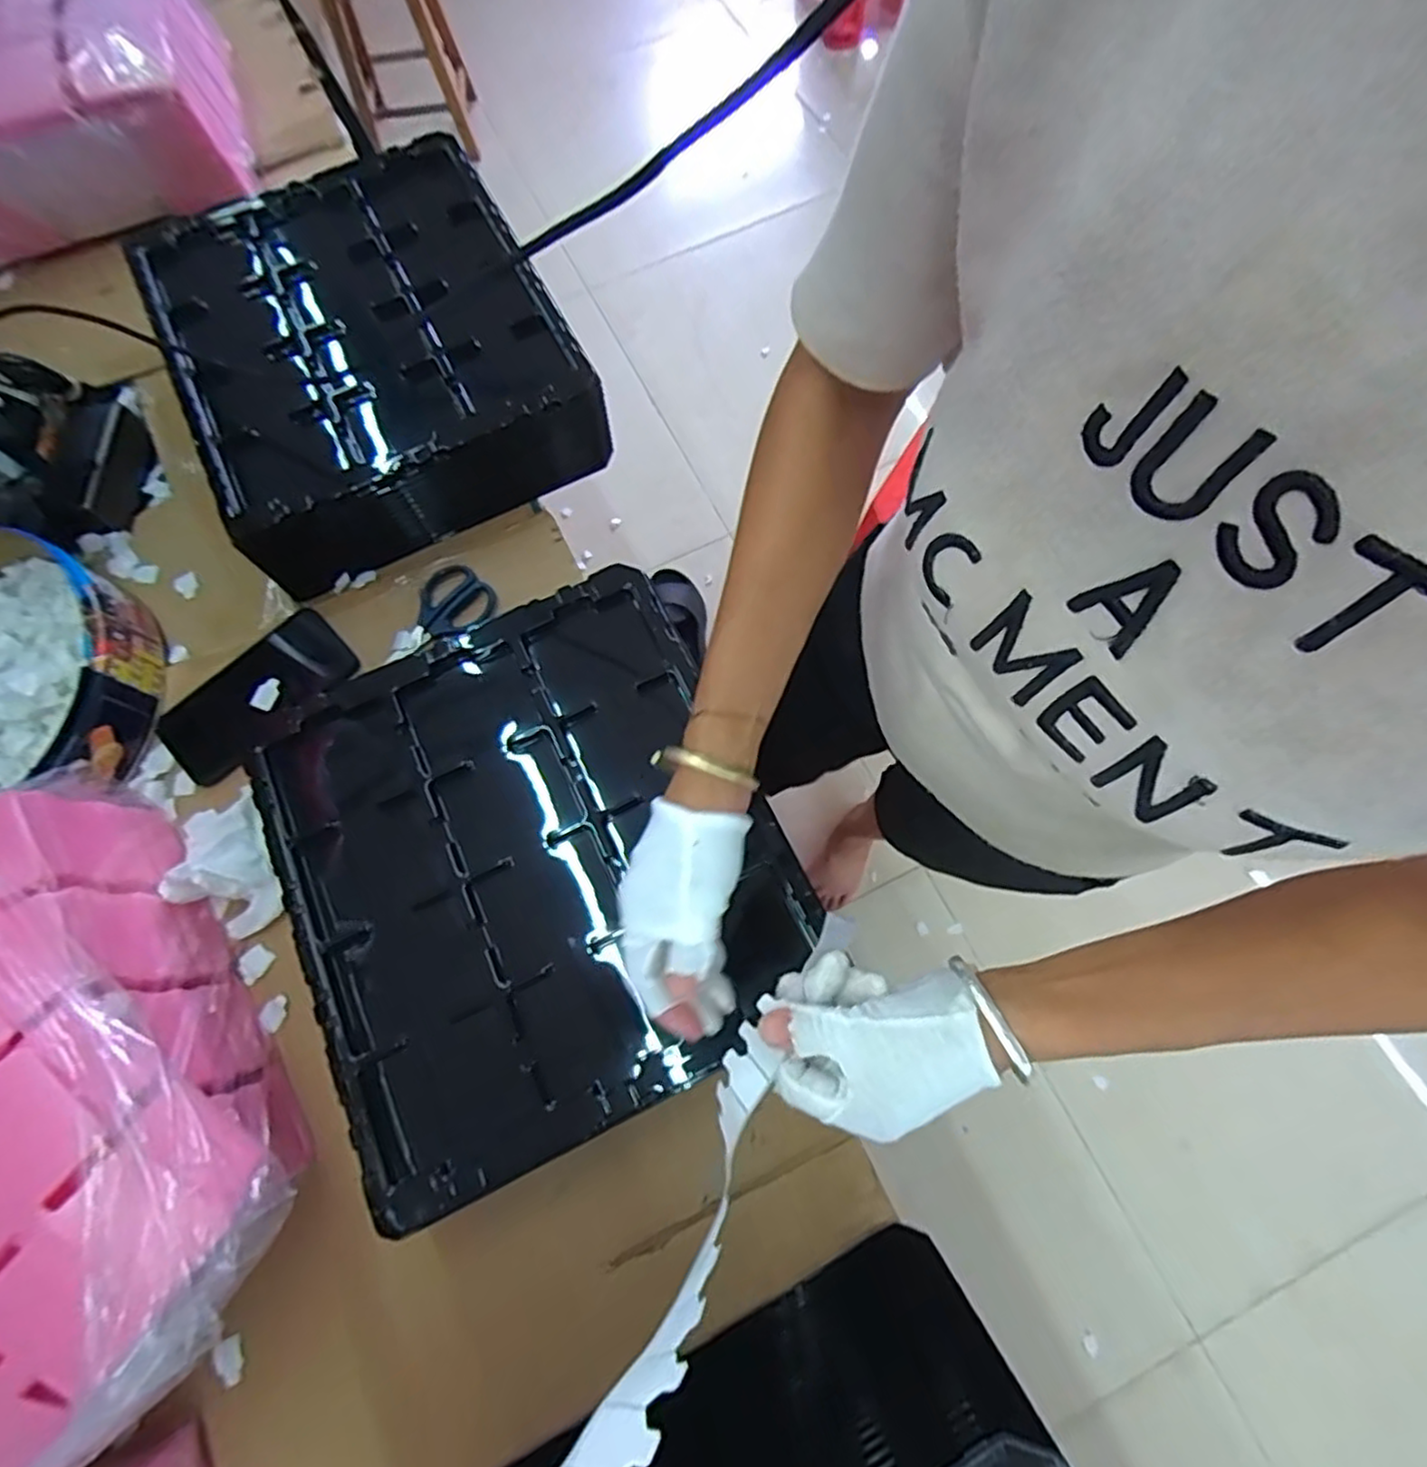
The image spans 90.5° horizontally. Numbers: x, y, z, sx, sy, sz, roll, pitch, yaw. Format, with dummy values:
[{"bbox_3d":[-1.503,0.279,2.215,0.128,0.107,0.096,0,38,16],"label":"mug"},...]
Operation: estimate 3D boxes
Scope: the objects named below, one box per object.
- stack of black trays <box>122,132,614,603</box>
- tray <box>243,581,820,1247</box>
[{"bbox_3d":[-0.330,-0.371,0.693,0.334,0.105,0.370,-27,73,-6],"label":"stack of black trays"},{"bbox_3d":[-0.133,0.088,0.512,0.334,0.019,0.367,-26,73,-6],"label":"tray"}]

